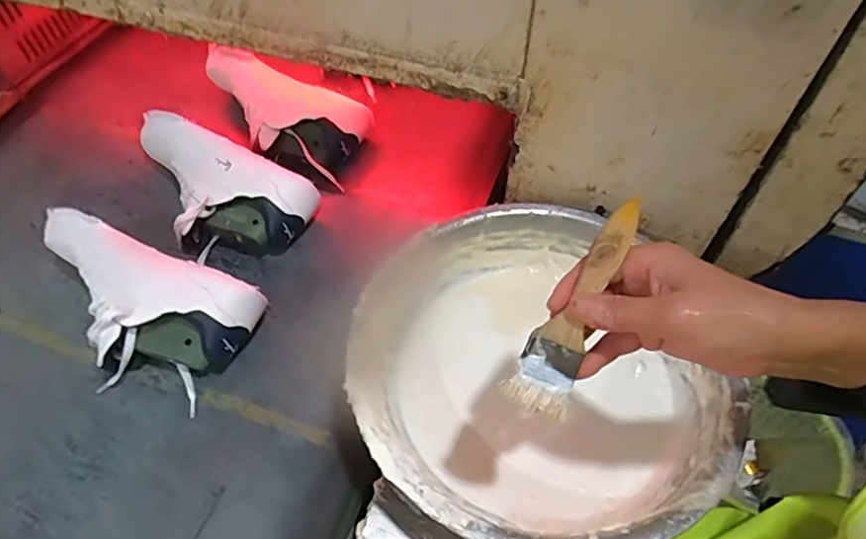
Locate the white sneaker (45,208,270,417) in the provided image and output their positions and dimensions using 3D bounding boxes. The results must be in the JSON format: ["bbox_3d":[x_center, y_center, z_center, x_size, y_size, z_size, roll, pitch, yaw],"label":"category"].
[{"bbox_3d":[-0.331,0.041,0.604,0.267,0.089,0.134,18,55,12],"label":"white sneaker"}]

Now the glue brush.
[{"bbox_3d":[0.092,0.023,0.338,0.037,0.012,0.138,29,93,19],"label":"glue brush"}]

